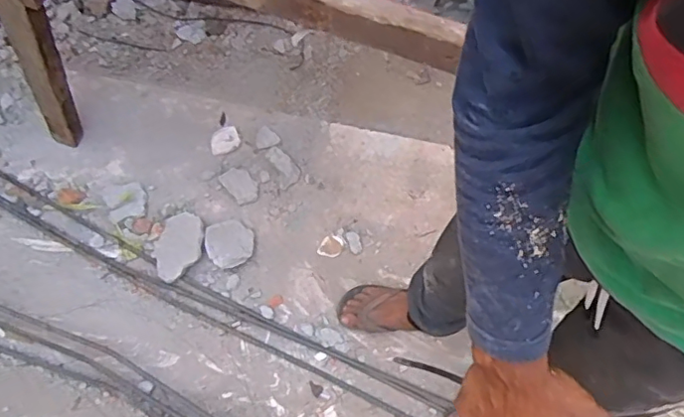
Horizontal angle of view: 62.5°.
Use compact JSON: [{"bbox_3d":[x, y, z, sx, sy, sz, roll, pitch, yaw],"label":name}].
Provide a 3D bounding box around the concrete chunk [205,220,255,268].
[{"bbox_3d":[-0.256,0.080,1.293,0.107,0.039,0.105,1,65,-1],"label":"concrete chunk"}]

